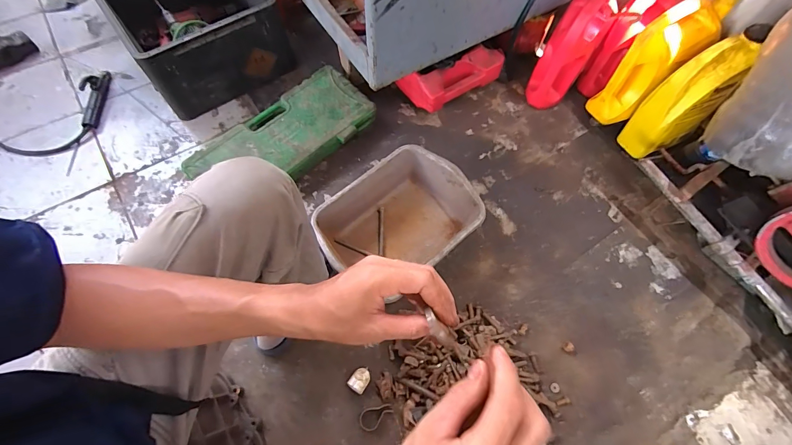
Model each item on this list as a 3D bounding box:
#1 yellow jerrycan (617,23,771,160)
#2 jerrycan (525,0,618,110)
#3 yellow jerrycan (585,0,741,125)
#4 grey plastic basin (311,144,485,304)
[{"bbox_3d":[0.732,-0.301,0.898,0.180,0.308,0.108,-16,67,-10],"label":"yellow jerrycan"},{"bbox_3d":[0.468,-0.461,0.974,0.117,0.294,0.152,35,69,13],"label":"jerrycan"},{"bbox_3d":[0.663,-0.405,0.902,0.221,0.282,0.106,-30,70,-15],"label":"yellow jerrycan"},{"bbox_3d":[0.010,0.004,0.839,0.342,0.129,0.265,-41,73,-17],"label":"grey plastic basin"}]

